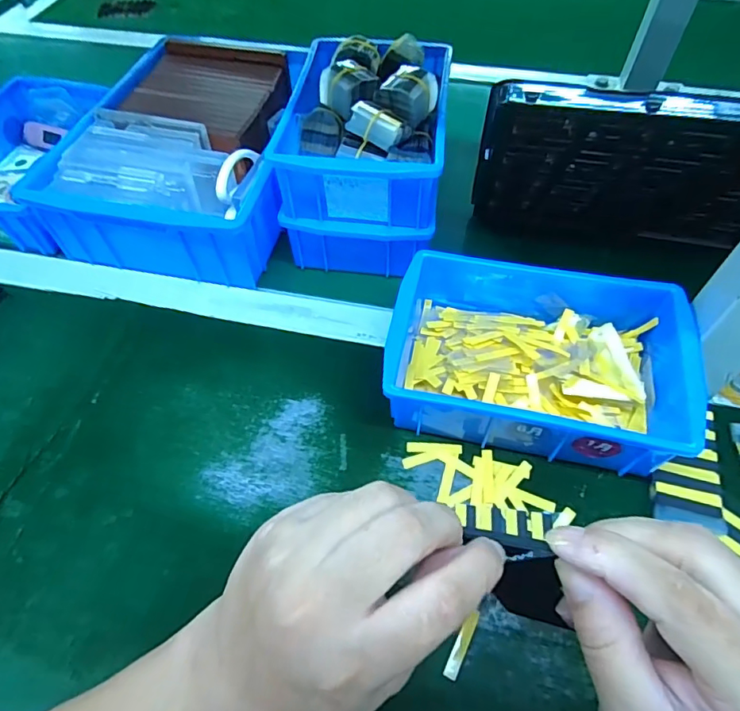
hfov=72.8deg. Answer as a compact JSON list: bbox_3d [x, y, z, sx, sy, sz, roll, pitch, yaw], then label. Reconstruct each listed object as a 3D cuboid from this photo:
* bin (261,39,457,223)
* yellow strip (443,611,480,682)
[{"bbox_3d":[0.000,-0.202,0.435,0.133,0.071,0.188,5,56,4],"label":"bin"},{"bbox_3d":[0.054,0.170,0.294,0.008,0.004,0.037,24,59,16],"label":"yellow strip"}]

